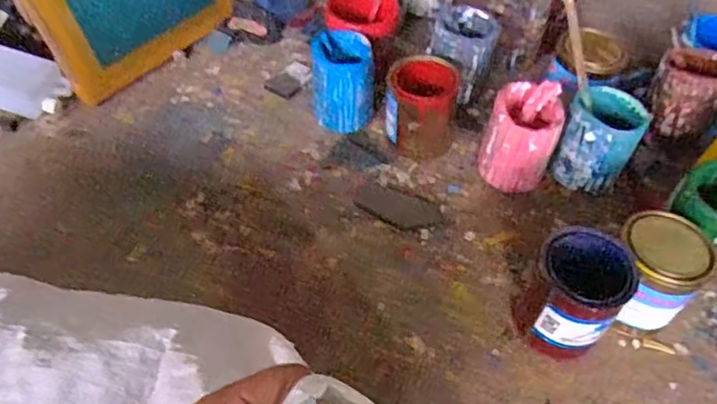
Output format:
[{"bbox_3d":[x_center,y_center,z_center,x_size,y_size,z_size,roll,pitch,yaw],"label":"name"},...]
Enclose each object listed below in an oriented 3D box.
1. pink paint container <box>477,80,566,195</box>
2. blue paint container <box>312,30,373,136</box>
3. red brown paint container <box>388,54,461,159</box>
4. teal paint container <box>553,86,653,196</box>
[{"bbox_3d":[0.240,-0.094,0.858,0.103,0.124,0.114,22,53,17],"label":"pink paint container"},{"bbox_3d":[-0.025,-0.190,0.959,0.102,0.139,0.118,-1,50,-1],"label":"blue paint container"},{"bbox_3d":[0.099,-0.147,0.927,0.111,0.117,0.119,7,52,7],"label":"red brown paint container"},{"bbox_3d":[0.354,-0.087,0.857,0.104,0.119,0.103,19,55,16],"label":"teal paint container"}]

